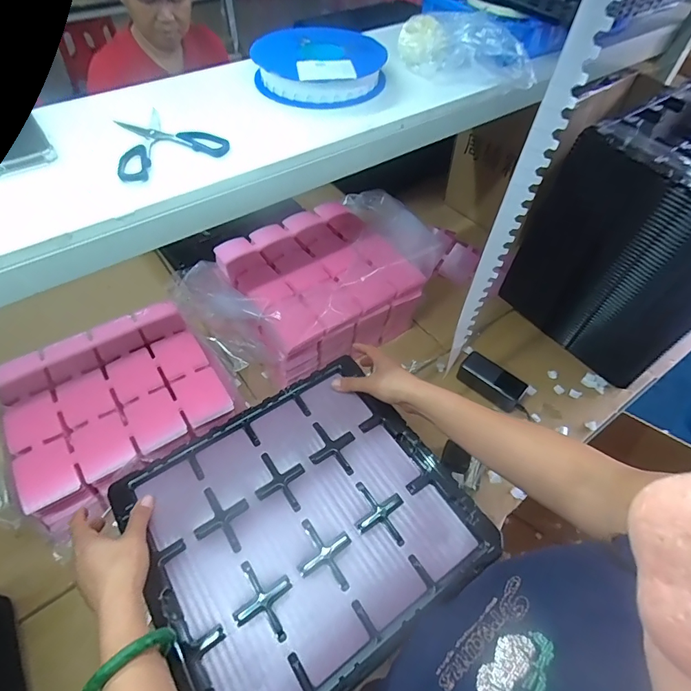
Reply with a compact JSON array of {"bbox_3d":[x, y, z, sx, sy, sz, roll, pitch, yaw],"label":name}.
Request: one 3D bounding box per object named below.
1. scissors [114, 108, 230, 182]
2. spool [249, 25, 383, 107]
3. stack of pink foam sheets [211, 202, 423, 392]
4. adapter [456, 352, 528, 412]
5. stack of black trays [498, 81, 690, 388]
[{"bbox_3d":[-0.235,-0.267,0.538,0.134,0.015,0.147,-26,58,-19],"label":"scissors"},{"bbox_3d":[-0.038,-0.425,0.642,0.175,0.053,0.171,1,53,-1],"label":"spool"},{"bbox_3d":[-0.051,-0.129,0.869,0.346,0.152,0.288,-25,58,-19],"label":"stack of pink foam sheets"},{"bbox_3d":[0.295,0.069,0.852,0.130,0.045,0.064,36,60,22],"label":"adapter"},{"bbox_3d":[0.585,-0.201,0.839,0.336,0.412,0.329,38,61,23],"label":"stack of black trays"}]

